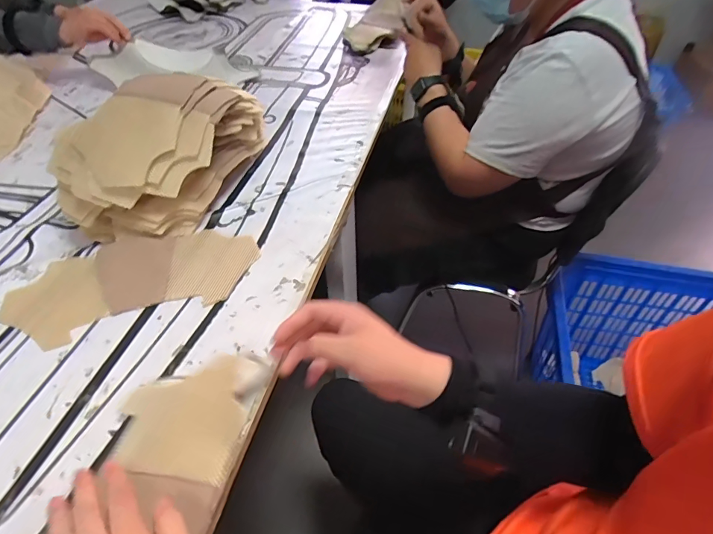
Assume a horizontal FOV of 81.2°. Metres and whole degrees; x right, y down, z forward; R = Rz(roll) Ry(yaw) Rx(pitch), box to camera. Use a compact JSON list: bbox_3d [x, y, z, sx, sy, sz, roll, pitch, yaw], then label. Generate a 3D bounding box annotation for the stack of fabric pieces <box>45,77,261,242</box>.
[{"bbox_3d":[-0.270,-0.181,0.626,0.172,0.154,0.314,17,50,15],"label":"stack of fabric pieces"}]

